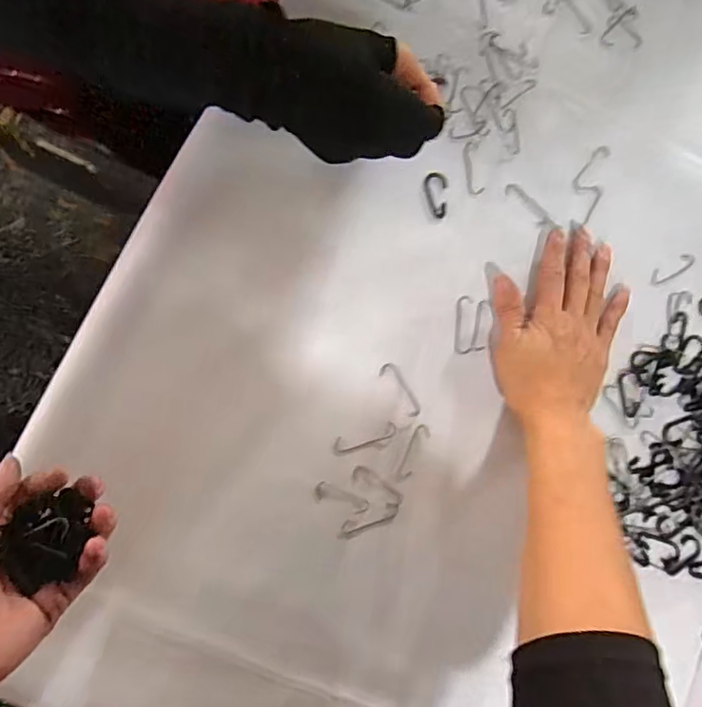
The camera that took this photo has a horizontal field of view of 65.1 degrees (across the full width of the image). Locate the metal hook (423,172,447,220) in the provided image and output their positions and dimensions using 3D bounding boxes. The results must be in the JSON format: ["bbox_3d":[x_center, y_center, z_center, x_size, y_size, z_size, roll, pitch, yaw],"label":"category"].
[{"bbox_3d":[0.066,-0.125,0.429,0.018,0.004,0.035,5,83,-6],"label":"metal hook"}]

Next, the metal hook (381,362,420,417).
[{"bbox_3d":[0.037,0.027,0.406,0.012,0.004,0.045,-32,88,-10],"label":"metal hook"}]

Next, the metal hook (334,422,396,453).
[{"bbox_3d":[0.011,0.061,0.398,0.047,0.004,0.013,-17,86,-9],"label":"metal hook"}]

